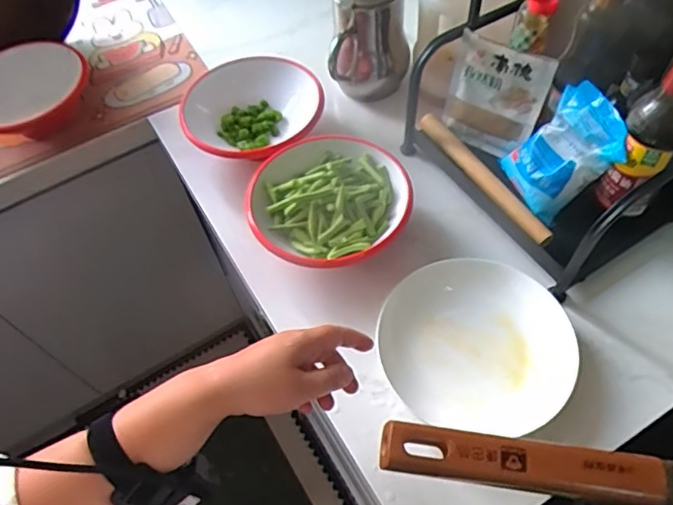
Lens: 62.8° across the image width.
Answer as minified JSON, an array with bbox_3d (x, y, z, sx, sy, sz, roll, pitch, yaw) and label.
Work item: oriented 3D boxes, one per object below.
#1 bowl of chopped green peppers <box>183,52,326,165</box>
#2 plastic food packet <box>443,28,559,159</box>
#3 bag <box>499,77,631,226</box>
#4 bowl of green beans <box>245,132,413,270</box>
[{"bbox_3d":[-0.117,-0.191,0.780,0.186,0.064,0.188,-2,57,3],"label":"bowl of chopped green peppers"},{"bbox_3d":[0.198,-0.190,0.698,0.112,0.150,0.035,28,63,21],"label":"plastic food packet"},{"bbox_3d":[0.269,-0.117,0.648,0.045,0.138,0.099,-5,58,-46],"label":"bag"},{"bbox_3d":[-0.007,-0.056,0.684,0.187,0.057,0.190,-2,57,3],"label":"bowl of green beans"}]

